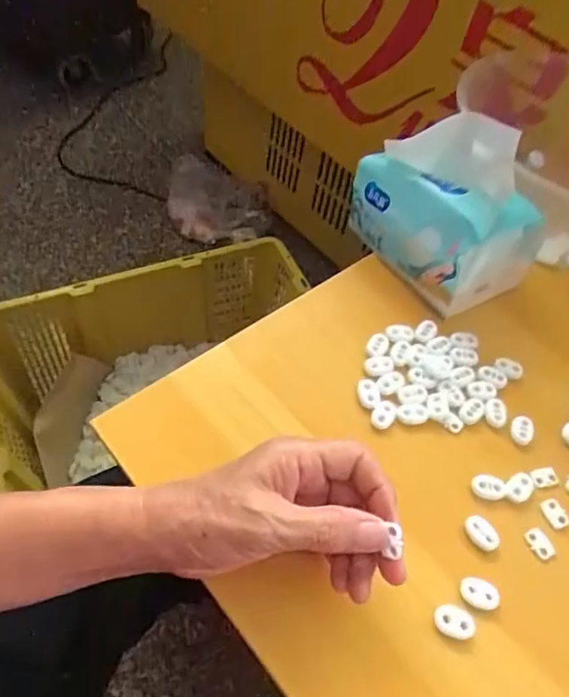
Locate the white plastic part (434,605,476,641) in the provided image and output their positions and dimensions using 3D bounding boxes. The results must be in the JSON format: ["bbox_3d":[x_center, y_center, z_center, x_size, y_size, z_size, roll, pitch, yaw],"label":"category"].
[{"bbox_3d":[0.098,0.157,0.316,0.023,0.004,0.018,13,54,0],"label":"white plastic part"}]

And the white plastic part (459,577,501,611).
[{"bbox_3d":[0.117,0.145,0.327,0.023,0.004,0.017,31,56,13],"label":"white plastic part"}]

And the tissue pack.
[{"bbox_3d":[0.129,-0.121,0.447,0.092,0.106,0.148,-30,65,-24],"label":"tissue pack"}]

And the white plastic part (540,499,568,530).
[{"bbox_3d":[0.180,0.110,0.364,0.014,0.004,0.018,-14,58,-18],"label":"white plastic part"}]

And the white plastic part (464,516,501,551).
[{"bbox_3d":[0.126,0.117,0.348,0.016,0.004,0.023,-29,64,-26],"label":"white plastic part"}]

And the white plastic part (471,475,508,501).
[{"bbox_3d":[0.138,0.093,0.369,0.024,0.004,0.016,8,54,-3],"label":"white plastic part"}]

